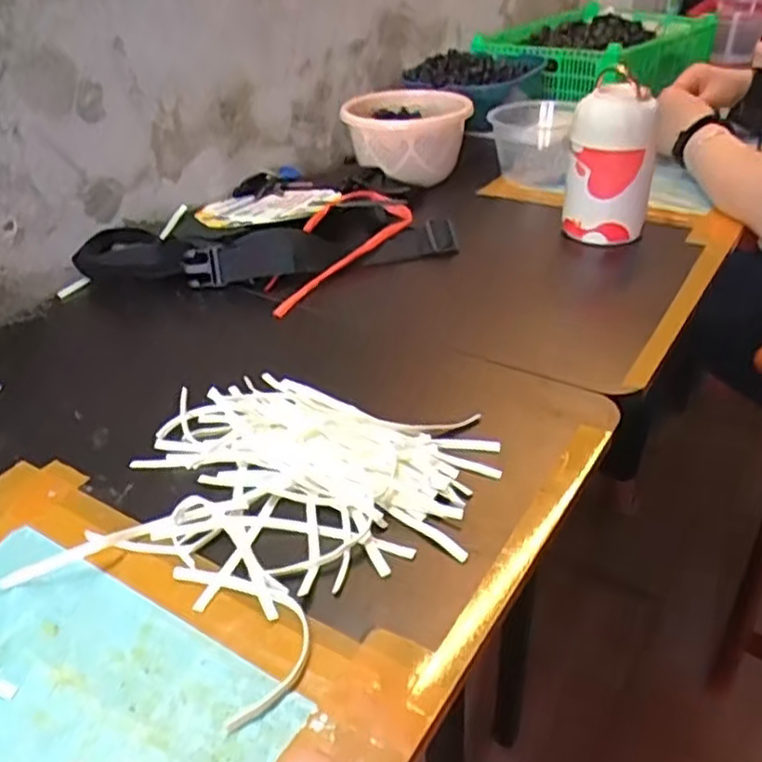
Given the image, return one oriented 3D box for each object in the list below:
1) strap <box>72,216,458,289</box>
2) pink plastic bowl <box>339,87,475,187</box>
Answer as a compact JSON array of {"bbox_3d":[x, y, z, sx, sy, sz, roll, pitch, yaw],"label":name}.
[{"bbox_3d":[-0.126,-0.151,0.806,0.411,0.044,0.120,-12,36,-12],"label":"strap"},{"bbox_3d":[0.038,-0.344,1.011,0.174,0.088,0.165,-2,35,2],"label":"pink plastic bowl"}]

